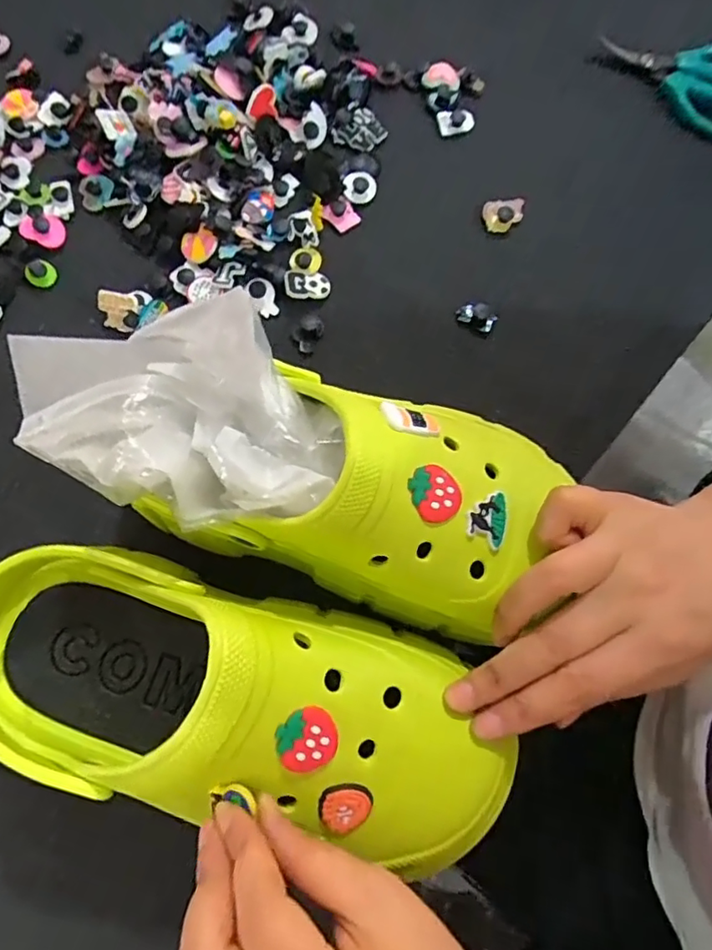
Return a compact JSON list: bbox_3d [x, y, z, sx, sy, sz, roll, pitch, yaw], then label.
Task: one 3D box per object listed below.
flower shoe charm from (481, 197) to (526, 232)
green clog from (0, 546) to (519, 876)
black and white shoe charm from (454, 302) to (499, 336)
[{"bbox_3d":[0.106,-0.187,0.392,0.029,0.011,0.020,-6,74,0],"label":"flower shoe charm"},{"bbox_3d":[-0.064,0.098,0.245,0.260,0.082,0.096,11,74,10],"label":"green clog"},{"bbox_3d":[0.081,-0.107,0.370,0.026,0.013,0.017,28,76,9],"label":"black and white shoe charm"}]

